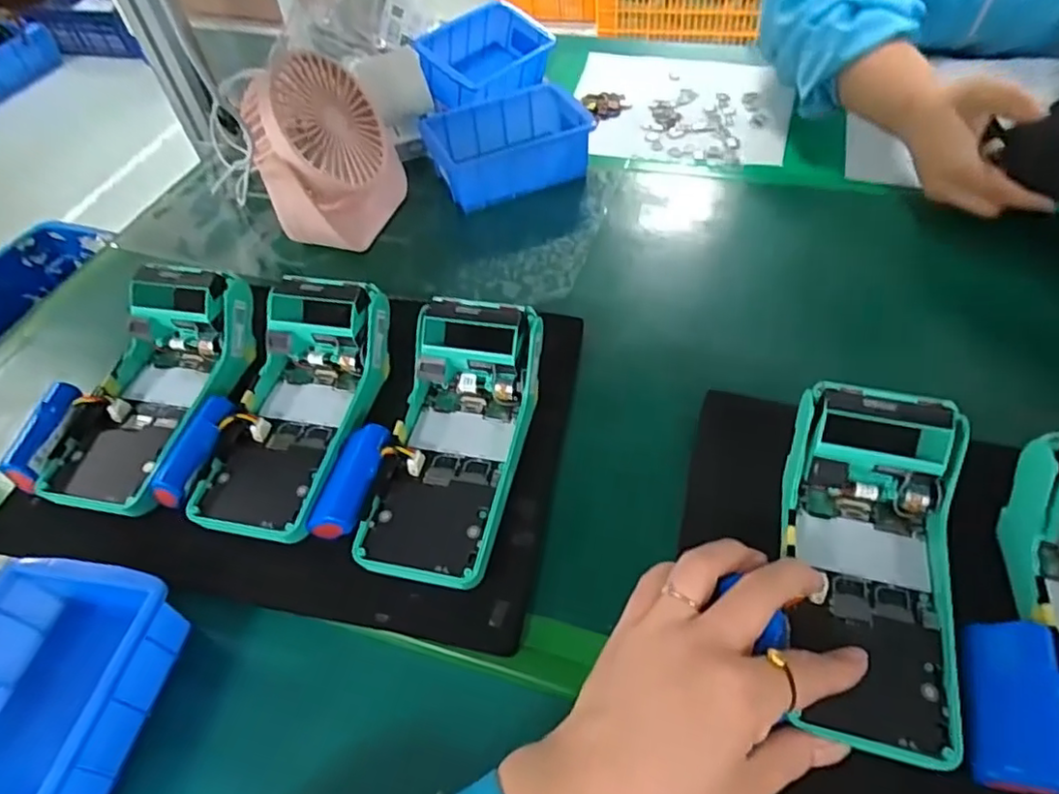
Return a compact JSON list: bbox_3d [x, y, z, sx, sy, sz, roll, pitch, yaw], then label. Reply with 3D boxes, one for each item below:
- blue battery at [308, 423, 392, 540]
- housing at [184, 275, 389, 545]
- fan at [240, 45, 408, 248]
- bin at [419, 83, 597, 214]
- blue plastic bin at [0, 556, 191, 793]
[{"bbox_3d":[-0.105,0.050,0.370,0.030,0.025,0.068,11,49,10],"label":"blue battery"},{"bbox_3d":[-0.147,0.000,0.396,0.080,0.076,0.172,10,49,9],"label":"housing"},{"bbox_3d":[-0.167,-0.203,0.524,0.074,0.132,0.122,11,49,10],"label":"fan"},{"bbox_3d":[-0.024,-0.234,0.587,0.144,0.060,0.097,-19,51,-16],"label":"bin"},{"bbox_3d":[-0.244,0.160,0.313,0.093,0.062,0.157,4,51,10],"label":"blue plastic bin"}]

